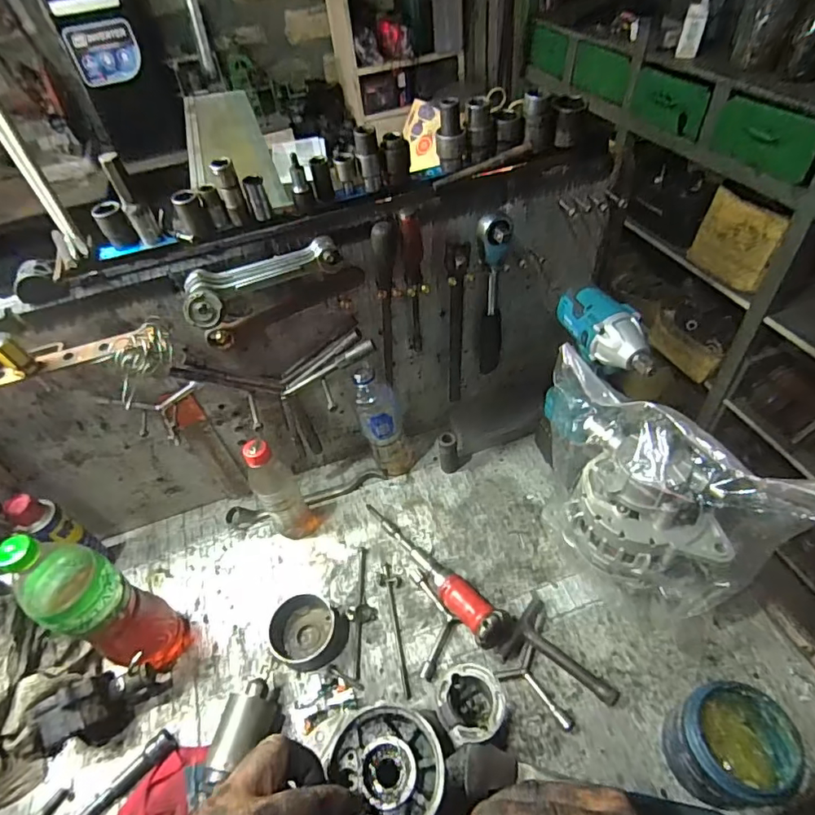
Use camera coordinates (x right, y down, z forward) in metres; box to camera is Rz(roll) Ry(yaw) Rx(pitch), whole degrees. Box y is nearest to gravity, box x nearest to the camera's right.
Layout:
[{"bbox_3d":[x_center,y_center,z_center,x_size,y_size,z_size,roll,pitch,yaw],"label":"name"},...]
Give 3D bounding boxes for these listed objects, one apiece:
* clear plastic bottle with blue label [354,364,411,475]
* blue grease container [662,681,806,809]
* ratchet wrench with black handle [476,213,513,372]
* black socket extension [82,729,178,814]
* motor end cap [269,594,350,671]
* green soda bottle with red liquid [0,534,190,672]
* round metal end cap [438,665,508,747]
[{"bbox_3d":[-0.036,0.016,0.742,0.063,0.210,0.071,-8,47,0],"label":"clear plastic bottle with blue label"},{"bbox_3d":[0.306,0.322,0.484,0.095,0.097,0.089,-6,47,1],"label":"blue grease container"},{"bbox_3d":[0.111,-0.136,0.674,0.042,0.248,0.040,3,48,10],"label":"ratchet wrench with black handle"},{"bbox_3d":[-0.316,0.412,0.545,0.139,0.023,0.027,-37,54,-25],"label":"black socket extension"},{"bbox_3d":[-0.120,0.275,0.622,0.083,0.050,0.072,3,48,9],"label":"motor end cap"},{"bbox_3d":[-0.343,0.218,0.563,0.085,0.271,0.081,15,51,20],"label":"green soda bottle with red liquid"},{"bbox_3d":[0.051,0.241,0.408,0.050,0.042,0.054,-3,47,4],"label":"round metal end cap"}]

